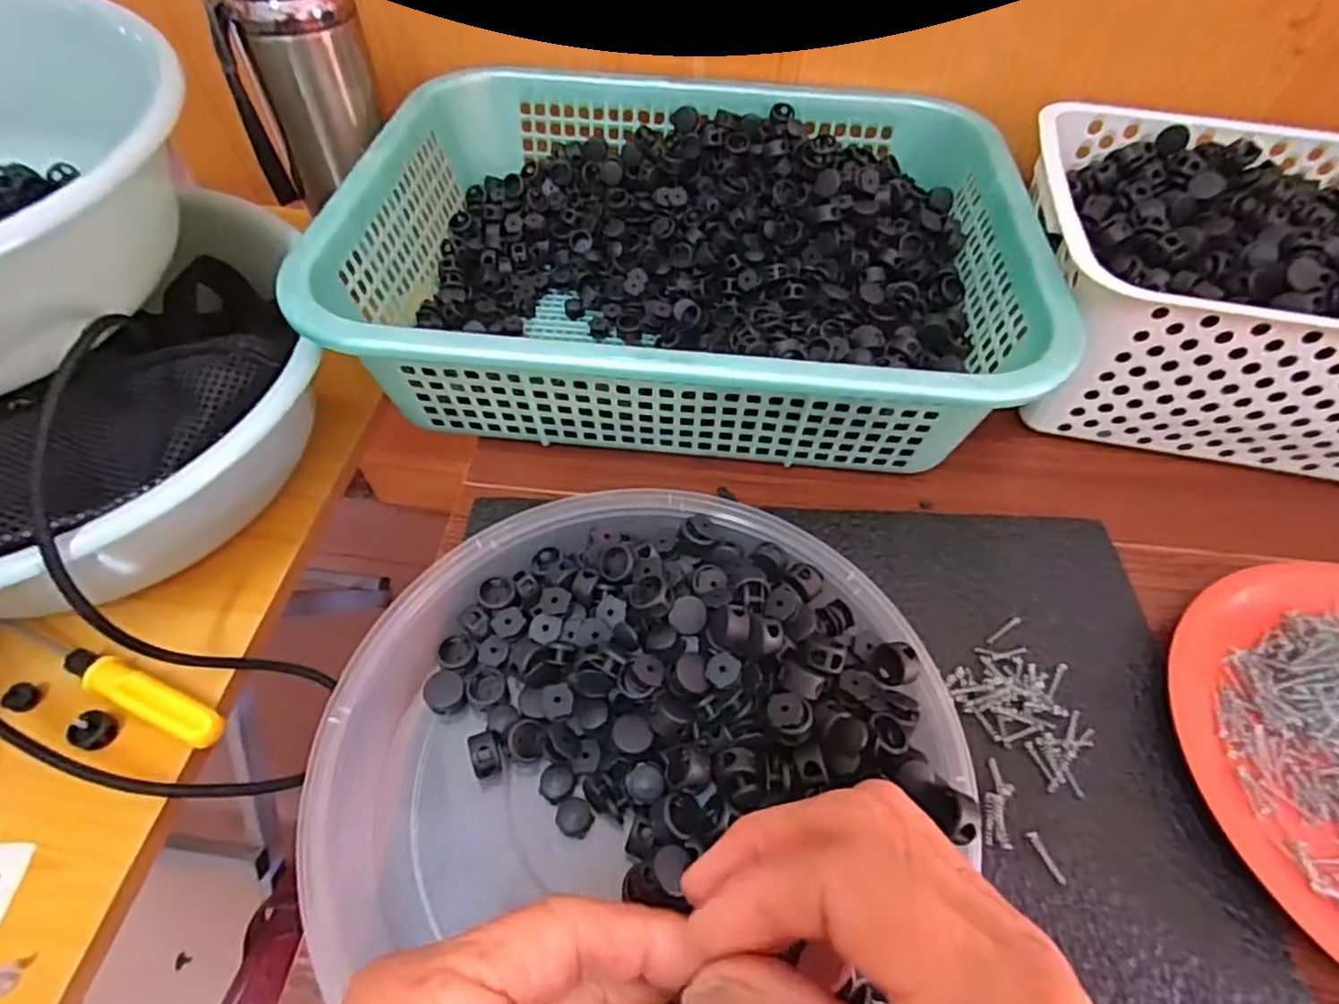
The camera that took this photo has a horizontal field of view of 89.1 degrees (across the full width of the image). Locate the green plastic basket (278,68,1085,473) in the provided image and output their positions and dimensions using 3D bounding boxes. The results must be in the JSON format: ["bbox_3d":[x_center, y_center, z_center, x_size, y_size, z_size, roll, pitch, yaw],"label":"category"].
[{"bbox_3d":[0.008,-0.150,0.426,0.377,0.103,0.283,6,53,0],"label":"green plastic basket"}]

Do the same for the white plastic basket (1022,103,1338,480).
[{"bbox_3d":[0.358,-0.127,0.403,0.298,0.099,0.204,11,54,4],"label":"white plastic basket"}]

